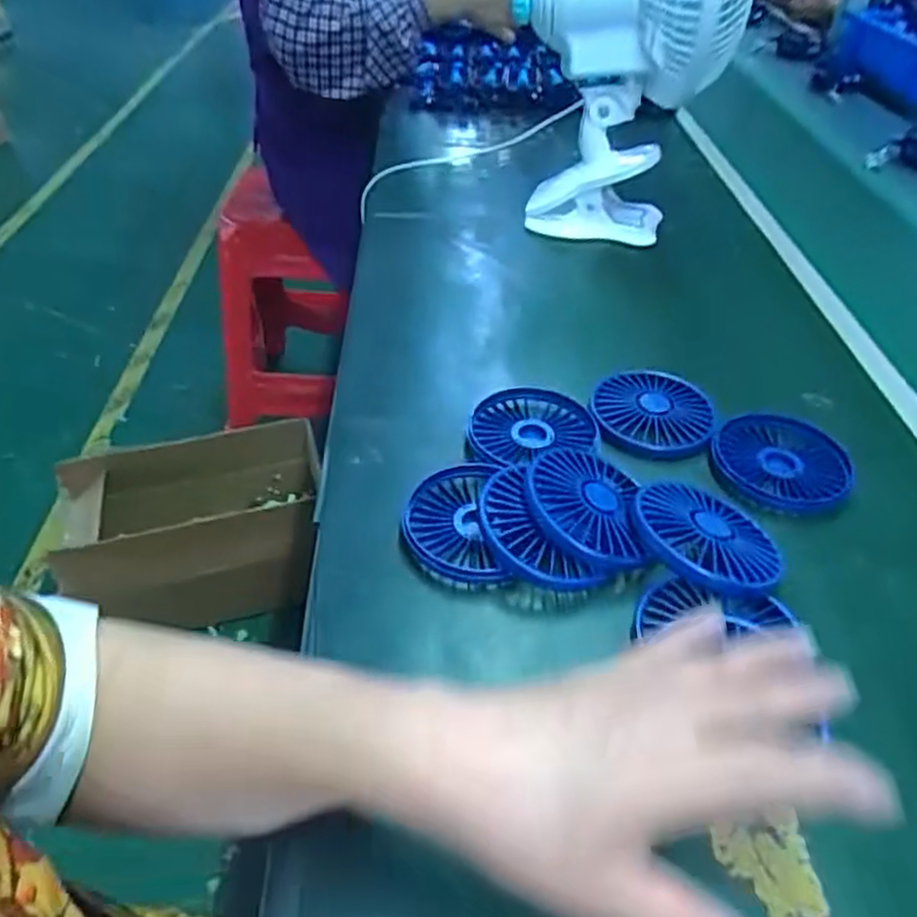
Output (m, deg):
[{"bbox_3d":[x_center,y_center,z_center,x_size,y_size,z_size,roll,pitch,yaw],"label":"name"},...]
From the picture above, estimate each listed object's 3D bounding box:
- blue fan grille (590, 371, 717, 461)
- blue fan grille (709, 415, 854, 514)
[{"bbox_3d":[0.139,-0.035,0.511,0.084,0.010,0.087,9,43,8],"label":"blue fan grille"},{"bbox_3d":[0.219,0.000,0.484,0.086,0.010,0.086,1,42,-1],"label":"blue fan grille"}]

